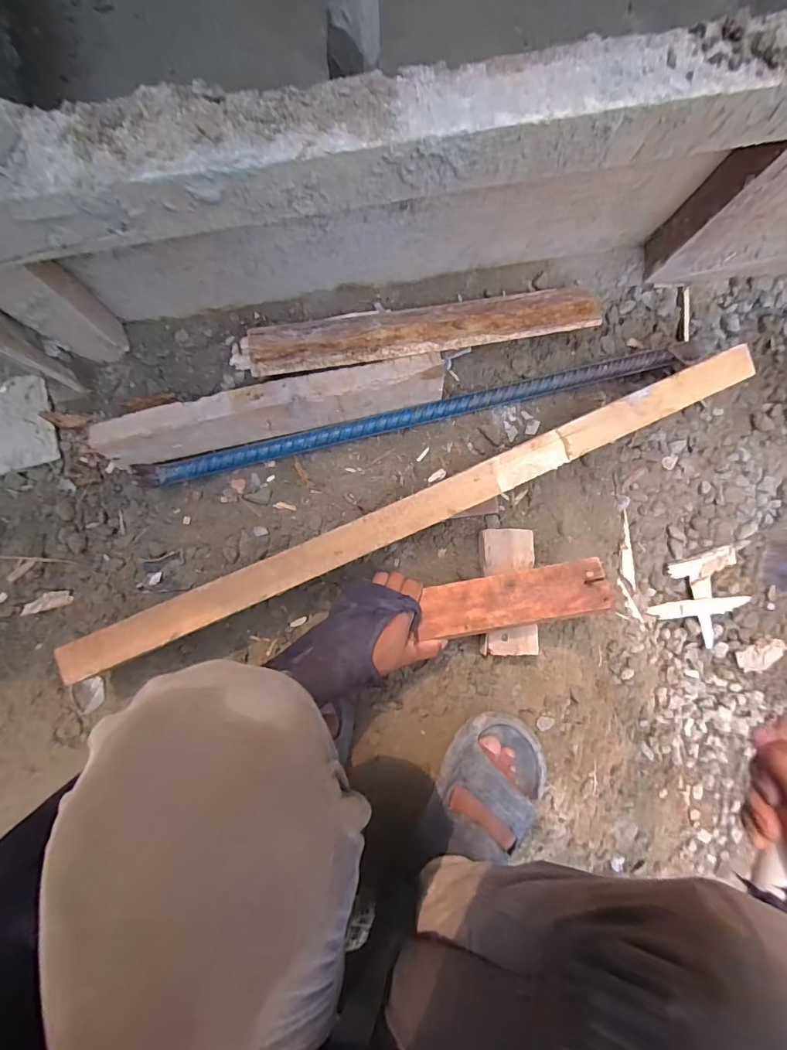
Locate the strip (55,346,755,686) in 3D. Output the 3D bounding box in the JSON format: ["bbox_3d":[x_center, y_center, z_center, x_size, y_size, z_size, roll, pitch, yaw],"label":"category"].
[{"bbox_3d":[0.030,-0.020,0.513,0.821,0.018,0.046,-24,91,-3],"label":"strip"}]

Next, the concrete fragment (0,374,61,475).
[{"bbox_3d":[-0.517,-0.137,0.633,0.095,0.018,0.131,-20,77,4],"label":"concrete fragment"}]

